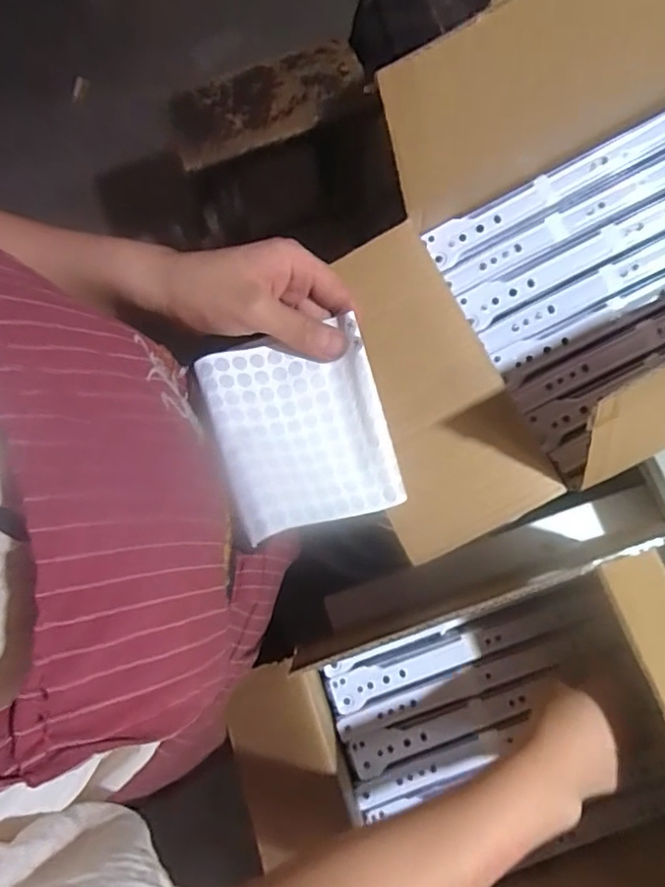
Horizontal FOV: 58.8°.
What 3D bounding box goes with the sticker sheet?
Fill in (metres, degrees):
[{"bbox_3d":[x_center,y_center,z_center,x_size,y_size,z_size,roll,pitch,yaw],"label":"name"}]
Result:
[{"bbox_3d":[-0.019,-0.012,0.369,0.107,0.038,0.123,-18,76,-3],"label":"sticker sheet"}]

